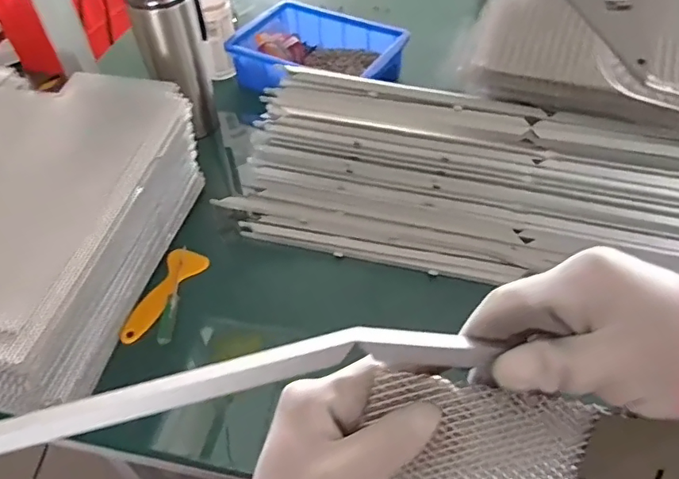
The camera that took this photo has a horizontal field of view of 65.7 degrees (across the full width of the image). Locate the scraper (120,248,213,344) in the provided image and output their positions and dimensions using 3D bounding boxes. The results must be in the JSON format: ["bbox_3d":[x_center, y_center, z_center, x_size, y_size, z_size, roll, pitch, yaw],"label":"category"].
[{"bbox_3d":[-0.201,0.059,0.583,0.048,0.008,0.125,22,53,20],"label":"scraper"}]

